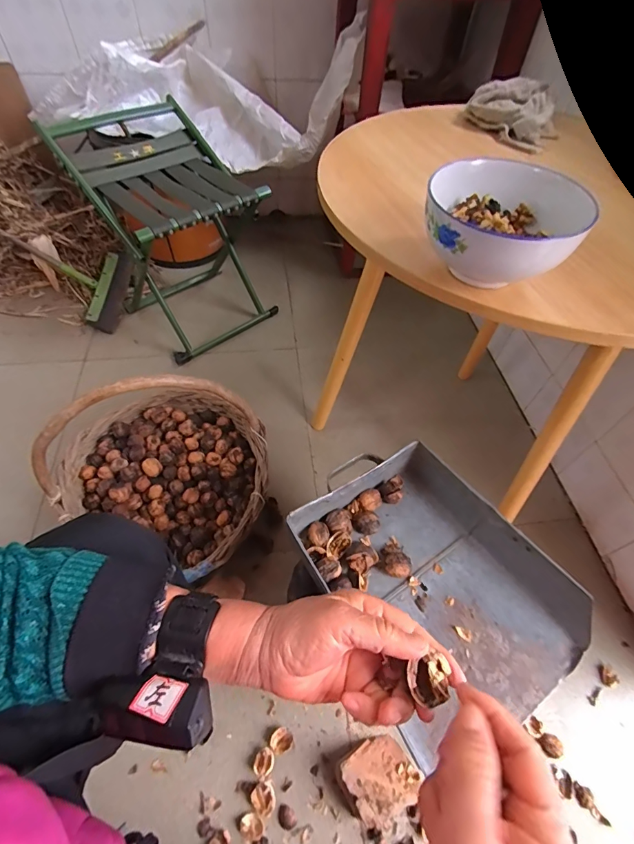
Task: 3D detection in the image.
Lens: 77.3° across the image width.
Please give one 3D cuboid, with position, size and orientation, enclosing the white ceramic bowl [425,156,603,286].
[{"bbox_3d":[0.161,-0.170,0.361,0.124,0.073,0.115,1,55,-1],"label":"white ceramic bowl"}]

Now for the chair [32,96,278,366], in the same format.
[{"bbox_3d":[-0.375,-0.519,1.097,0.380,0.433,0.437,-36,63,-26],"label":"chair"}]

